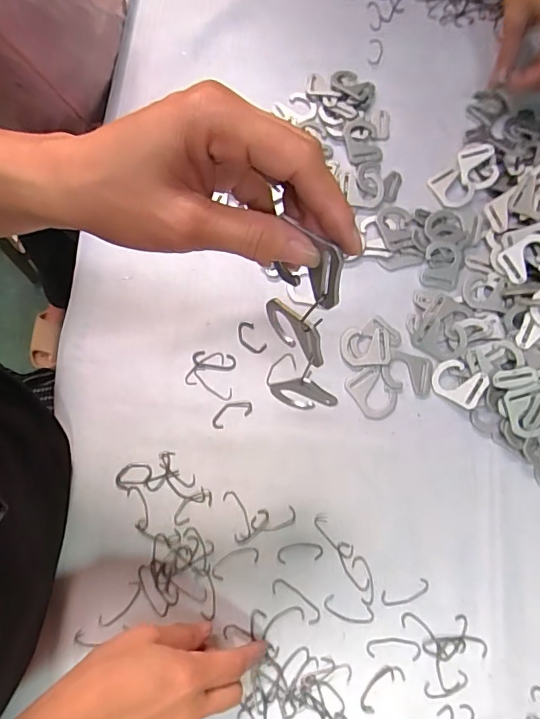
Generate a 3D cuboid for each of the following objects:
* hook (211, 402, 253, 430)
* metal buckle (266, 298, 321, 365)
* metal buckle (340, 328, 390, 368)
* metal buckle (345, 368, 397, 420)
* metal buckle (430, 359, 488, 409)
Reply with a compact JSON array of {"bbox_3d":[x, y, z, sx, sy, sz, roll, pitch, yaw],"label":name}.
[{"bbox_3d":[-0.034,0.047,0.420,0.038,0.004,0.017,-26,78,-7],"label":"hook"},{"bbox_3d":[0.013,-0.016,0.271,0.007,0.037,0.039,-40,53,-16],"label":"metal buckle"},{"bbox_3d":[0.087,-0.011,0.437,0.045,0.004,0.035,1,76,-1],"label":"metal buckle"},{"bbox_3d":[0.091,0.031,0.427,0.035,0.004,0.045,-35,79,-9],"label":"metal buckle"},{"bbox_3d":[0.166,0.021,0.426,0.044,0.004,0.035,31,89,23],"label":"metal buckle"}]

